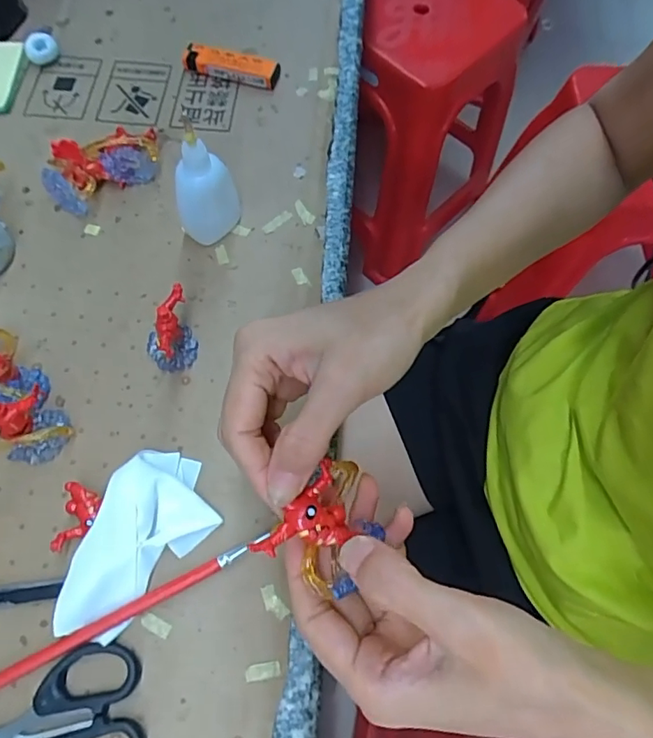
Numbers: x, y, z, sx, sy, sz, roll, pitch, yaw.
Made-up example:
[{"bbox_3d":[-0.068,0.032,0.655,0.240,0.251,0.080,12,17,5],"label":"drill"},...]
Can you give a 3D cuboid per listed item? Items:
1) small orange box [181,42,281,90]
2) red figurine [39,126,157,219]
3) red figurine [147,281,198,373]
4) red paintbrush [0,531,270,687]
[{"bbox_3d":[-0.082,-0.254,0.443,0.085,0.019,0.018,17,69,5],"label":"small orange box"},{"bbox_3d":[-0.168,-0.154,0.395,0.085,0.028,0.068,-22,71,-10],"label":"red figurine"},{"bbox_3d":[-0.098,-0.024,0.335,0.037,0.051,0.035,-34,73,-14],"label":"red figurine"},{"bbox_3d":[-0.143,0.149,0.286,0.240,0.012,0.010,-25,71,-11],"label":"red paintbrush"}]

